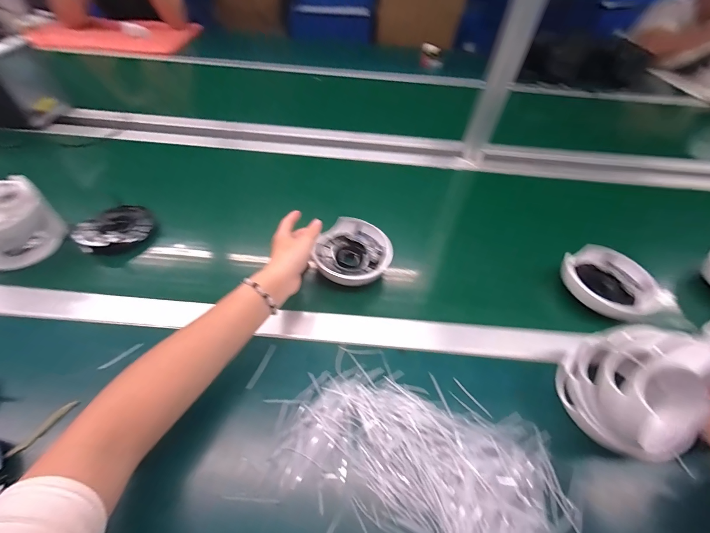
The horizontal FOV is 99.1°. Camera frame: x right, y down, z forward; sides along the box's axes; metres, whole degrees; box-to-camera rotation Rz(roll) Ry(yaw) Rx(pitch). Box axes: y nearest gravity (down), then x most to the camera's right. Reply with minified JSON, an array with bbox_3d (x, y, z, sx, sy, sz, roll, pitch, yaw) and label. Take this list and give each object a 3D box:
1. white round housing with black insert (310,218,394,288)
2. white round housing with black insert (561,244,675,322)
[{"bbox_3d":[-0.003,-0.022,0.456,0.110,0.028,0.112,2,50,-3],"label":"white round housing with black insert"},{"bbox_3d":[0.372,0.029,0.443,0.098,0.038,0.128,-26,57,-24],"label":"white round housing with black insert"}]

